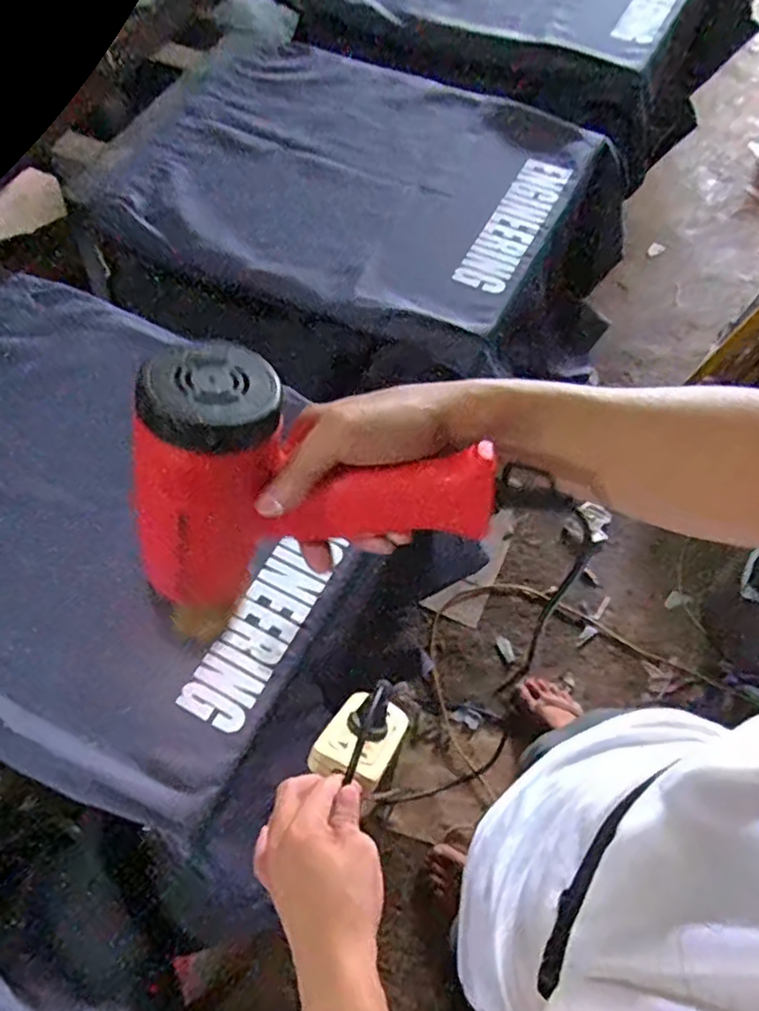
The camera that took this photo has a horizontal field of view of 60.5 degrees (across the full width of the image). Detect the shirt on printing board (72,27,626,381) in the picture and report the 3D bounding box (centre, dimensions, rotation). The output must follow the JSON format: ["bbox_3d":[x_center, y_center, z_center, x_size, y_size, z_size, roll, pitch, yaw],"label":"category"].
[{"bbox_3d":[-0.020,-0.403,0.887,0.652,0.171,0.480,22,71,21],"label":"shirt on printing board"}]

